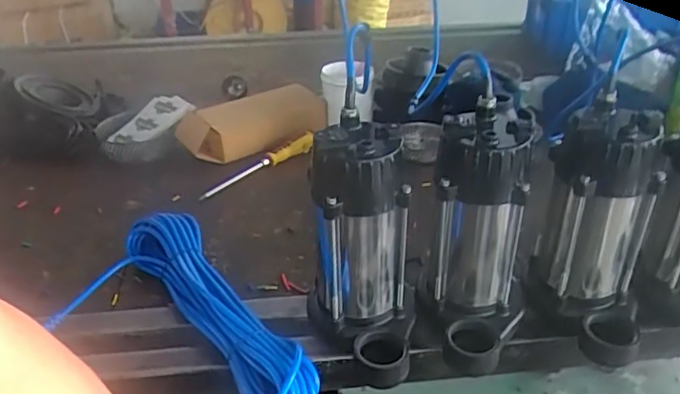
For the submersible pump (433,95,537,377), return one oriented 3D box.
[{"bbox_3d":[0.140,0.043,0.595,0.100,0.220,0.142,6,33,10],"label":"submersible pump"}]

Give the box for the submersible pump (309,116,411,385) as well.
[{"bbox_3d":[0.028,0.053,0.592,0.096,0.227,0.152,-19,37,-26],"label":"submersible pump"}]

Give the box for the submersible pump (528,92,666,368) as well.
[{"bbox_3d":[0.273,0.036,0.599,0.096,0.219,0.149,-6,33,-7],"label":"submersible pump"}]

